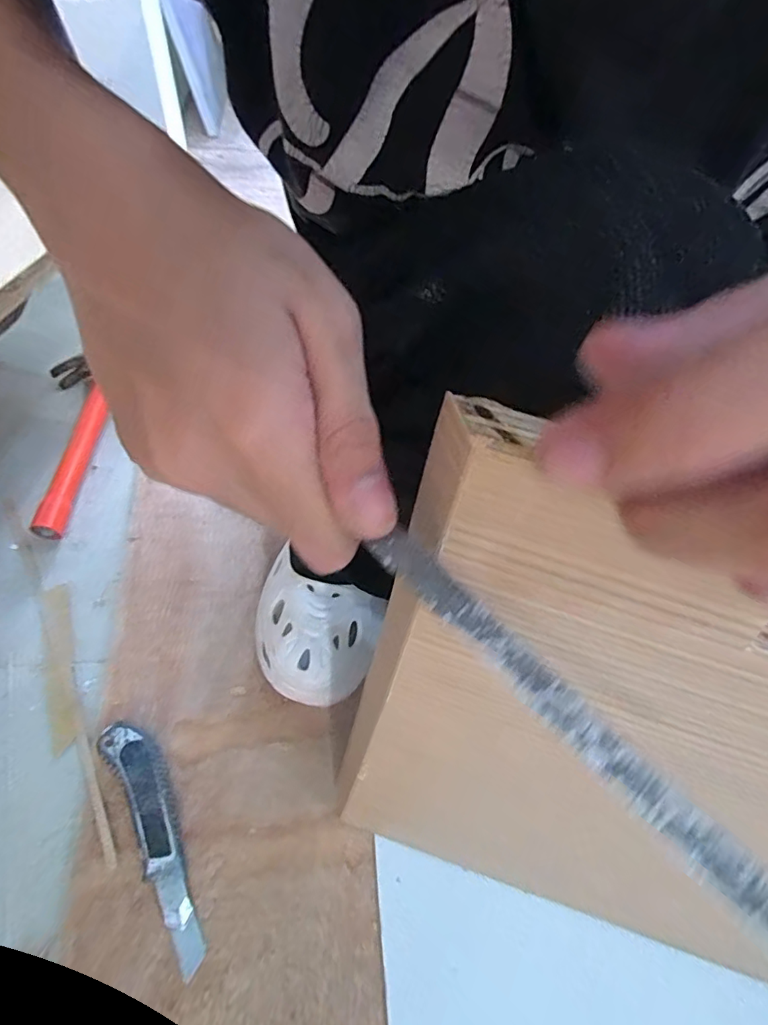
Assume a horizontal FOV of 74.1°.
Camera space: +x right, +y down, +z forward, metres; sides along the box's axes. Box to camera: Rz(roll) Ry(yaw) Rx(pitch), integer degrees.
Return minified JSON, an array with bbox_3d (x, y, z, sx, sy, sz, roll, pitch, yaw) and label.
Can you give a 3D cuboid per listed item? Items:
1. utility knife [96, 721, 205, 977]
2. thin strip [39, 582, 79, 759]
[{"bbox_3d":[-0.166,0.236,0.377,0.035,0.022,0.172,-26,62,-23],"label":"utility knife"},{"bbox_3d":[-0.294,0.134,0.460,0.026,0.007,0.153,-16,60,-16],"label":"thin strip"}]

